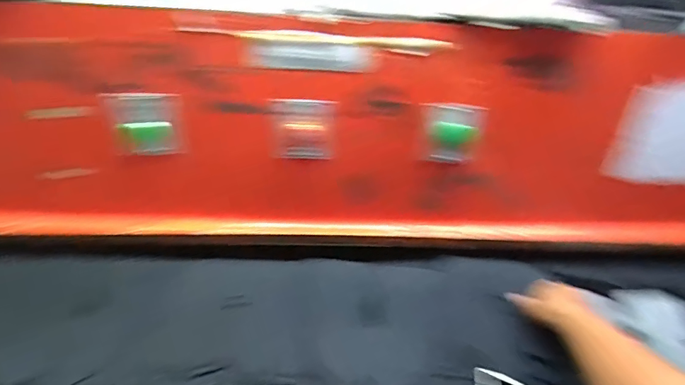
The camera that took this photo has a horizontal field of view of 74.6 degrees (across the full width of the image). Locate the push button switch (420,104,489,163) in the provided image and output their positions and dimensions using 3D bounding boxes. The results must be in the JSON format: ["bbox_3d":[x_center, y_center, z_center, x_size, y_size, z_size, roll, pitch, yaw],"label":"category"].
[{"bbox_3d":[0.154,-0.088,0.649,0.087,0.088,0.024,13,35,8],"label":"push button switch"}]

